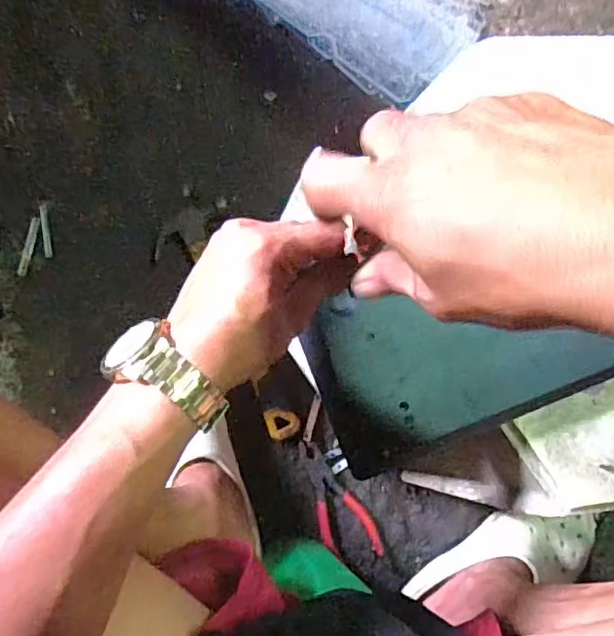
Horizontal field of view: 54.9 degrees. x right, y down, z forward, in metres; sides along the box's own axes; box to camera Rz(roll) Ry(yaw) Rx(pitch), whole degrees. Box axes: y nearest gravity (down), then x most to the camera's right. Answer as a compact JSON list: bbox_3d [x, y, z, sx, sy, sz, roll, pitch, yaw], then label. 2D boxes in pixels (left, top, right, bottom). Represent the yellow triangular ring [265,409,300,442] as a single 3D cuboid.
[{"bbox_3d":[-0.028,0.116,0.661,0.034,0.015,0.037,-26,87,-9],"label":"yellow triangular ring"}]

